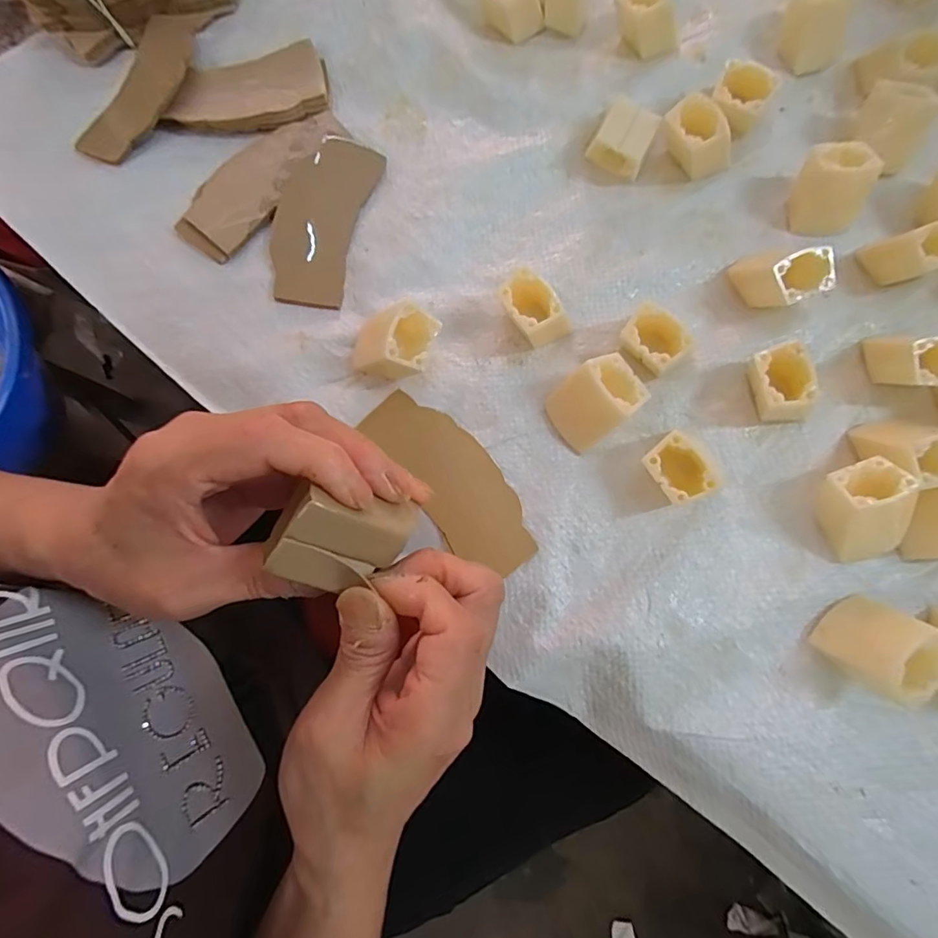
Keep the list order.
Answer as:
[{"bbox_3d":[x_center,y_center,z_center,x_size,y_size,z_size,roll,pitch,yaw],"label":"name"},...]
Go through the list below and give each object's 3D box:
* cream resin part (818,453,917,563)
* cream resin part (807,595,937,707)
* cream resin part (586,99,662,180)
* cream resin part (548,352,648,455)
[{"bbox_3d":[0.201,0.021,0.264,0.040,0.033,0.047,-13,78,-3],"label":"cream resin part"},{"bbox_3d":[0.200,0.088,0.249,0.044,0.032,0.037,44,81,9],"label":"cream resin part"},{"bbox_3d":[0.096,-0.205,0.322,0.034,0.024,0.026,25,79,6],"label":"cream resin part"},{"bbox_3d":[0.069,-0.036,0.278,0.042,0.036,0.034,-35,79,-7],"label":"cream resin part"}]

